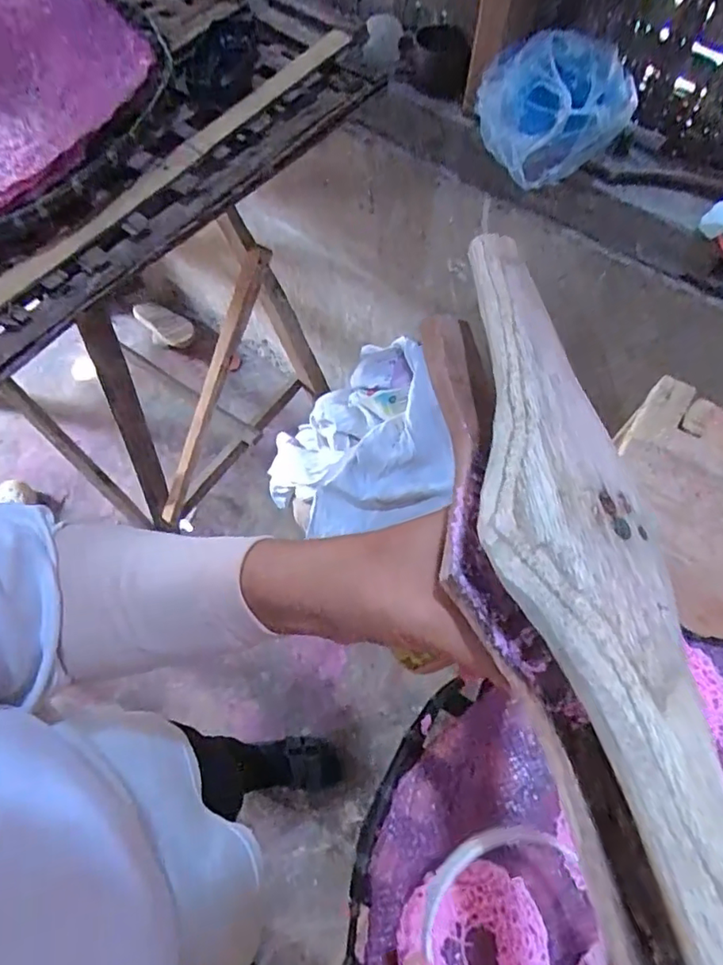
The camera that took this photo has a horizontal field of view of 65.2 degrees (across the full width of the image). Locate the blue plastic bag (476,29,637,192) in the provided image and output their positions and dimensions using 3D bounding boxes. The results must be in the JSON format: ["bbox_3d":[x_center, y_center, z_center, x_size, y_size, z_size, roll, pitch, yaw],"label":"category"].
[{"bbox_3d":[0.232,-0.445,0.684,0.186,0.121,0.130,13,64,5],"label":"blue plastic bag"}]

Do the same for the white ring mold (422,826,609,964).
[{"bbox_3d":[0.070,0.212,0.261,0.079,0.011,0.092,-16,85,-6],"label":"white ring mold"}]

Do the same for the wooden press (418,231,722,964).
[{"bbox_3d":[0.064,0.022,0.195,0.055,0.046,0.272,-8,61,-3],"label":"wooden press"}]

